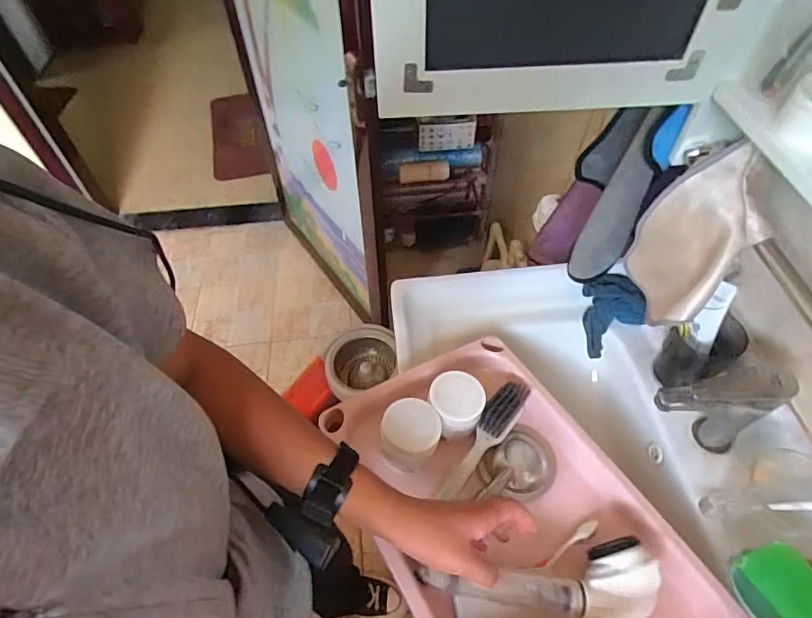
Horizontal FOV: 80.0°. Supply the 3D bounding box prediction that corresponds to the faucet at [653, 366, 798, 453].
[{"bbox_3d":[0.363,0.126,0.585,0.132,0.157,0.047,-5,52,-3],"label":"faucet"}]

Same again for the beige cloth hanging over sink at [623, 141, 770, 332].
[{"bbox_3d":[0.332,-0.069,0.556,0.069,0.175,0.139,0,52,1],"label":"beige cloth hanging over sink"}]

